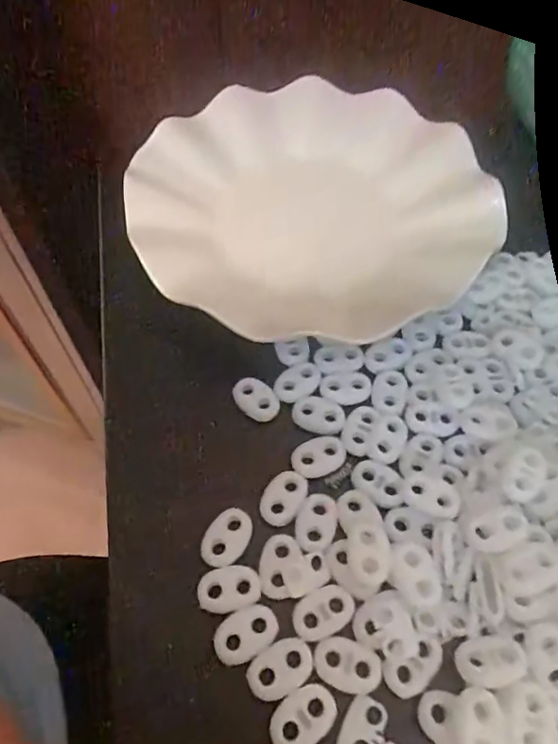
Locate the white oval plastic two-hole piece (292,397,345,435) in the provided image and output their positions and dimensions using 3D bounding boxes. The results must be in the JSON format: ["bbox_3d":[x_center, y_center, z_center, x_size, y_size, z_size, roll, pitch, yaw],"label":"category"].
[{"bbox_3d":[0.017,0.018,0.236,0.022,0.004,0.016,20,59,13],"label":"white oval plastic two-hole piece"}]

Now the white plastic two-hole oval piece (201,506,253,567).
[{"bbox_3d":[-0.019,0.061,0.206,0.015,0.004,0.023,29,62,17],"label":"white plastic two-hole oval piece"}]

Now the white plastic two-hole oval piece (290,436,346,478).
[{"bbox_3d":[0.016,0.033,0.224,0.022,0.004,0.015,-19,59,-12],"label":"white plastic two-hole oval piece"}]

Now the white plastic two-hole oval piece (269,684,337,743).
[{"bbox_3d":[0.008,0.110,0.176,0.022,0.004,0.015,-31,62,-18],"label":"white plastic two-hole oval piece"}]

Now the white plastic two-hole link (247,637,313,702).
[{"bbox_3d":[0.000,0.098,0.183,0.022,0.004,0.014,-28,61,-17],"label":"white plastic two-hole link"}]

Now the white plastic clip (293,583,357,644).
[{"bbox_3d":[0.016,0.083,0.192,0.022,0.004,0.014,-25,60,-15],"label":"white plastic clip"}]

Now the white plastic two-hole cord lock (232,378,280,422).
[{"bbox_3d":[-0.010,0.012,0.241,0.021,0.006,0.015,32,63,19],"label":"white plastic two-hole cord lock"}]

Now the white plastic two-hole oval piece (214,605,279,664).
[{"bbox_3d":[-0.011,0.089,0.189,0.022,0.004,0.015,-32,63,-19],"label":"white plastic two-hole oval piece"}]

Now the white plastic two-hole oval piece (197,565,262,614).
[{"bbox_3d":[-0.018,0.076,0.197,0.022,0.004,0.015,-10,58,-6],"label":"white plastic two-hole oval piece"}]

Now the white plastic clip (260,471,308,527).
[{"bbox_3d":[0.002,0.048,0.215,0.015,0.004,0.023,30,62,18],"label":"white plastic clip"}]

